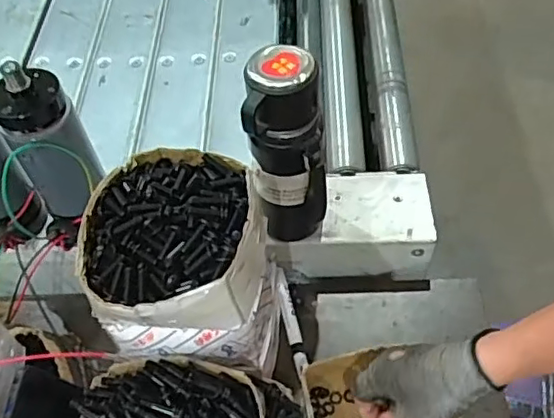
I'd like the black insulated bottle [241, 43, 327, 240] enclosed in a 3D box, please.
[{"bbox_3d":[0.013,-0.046,0.604,0.075,0.245,0.072,0,55,4],"label":"black insulated bottle"}]

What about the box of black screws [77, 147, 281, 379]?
[{"bbox_3d":[-0.084,0.048,0.547,0.161,0.154,0.160,-14,55,-6],"label":"box of black screws"}]

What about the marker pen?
[{"bbox_3d":[0.016,0.129,0.681,0.015,0.020,0.128,-12,55,-5],"label":"marker pen"}]

